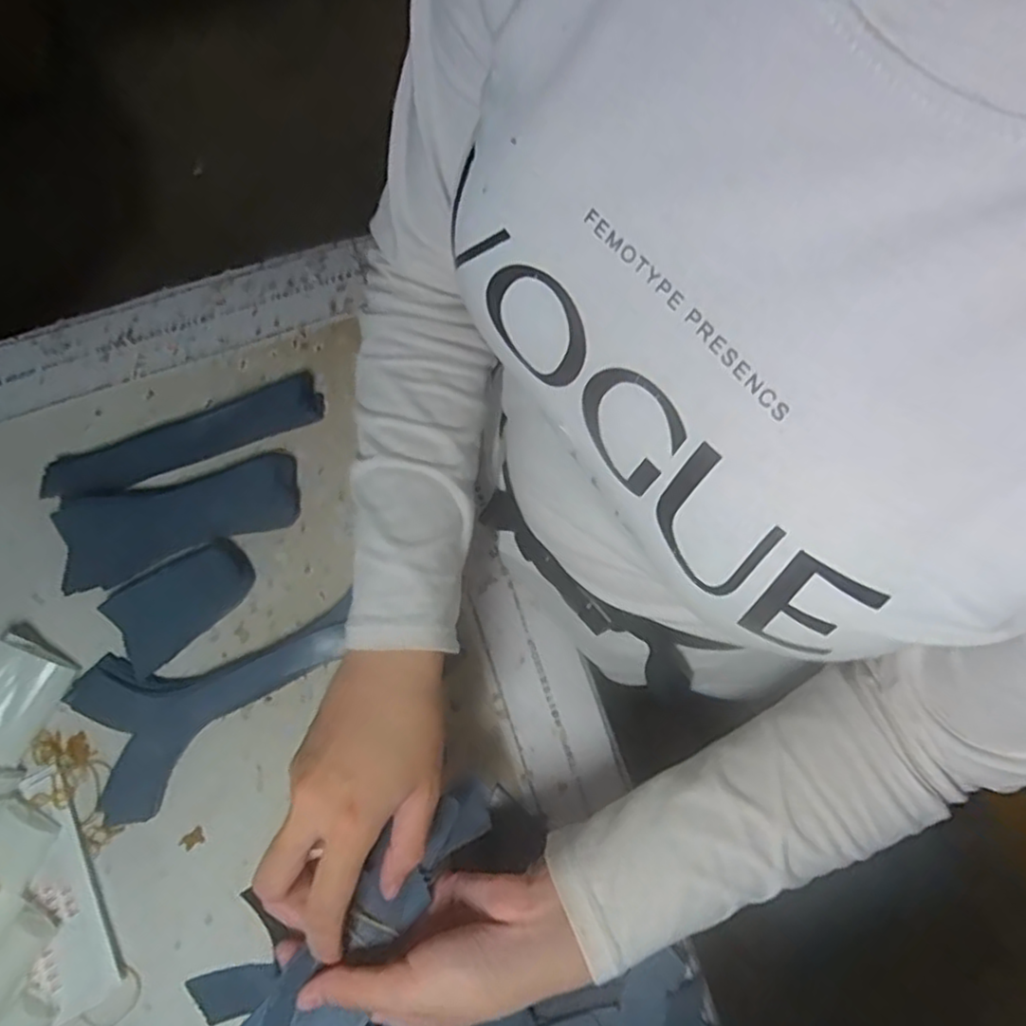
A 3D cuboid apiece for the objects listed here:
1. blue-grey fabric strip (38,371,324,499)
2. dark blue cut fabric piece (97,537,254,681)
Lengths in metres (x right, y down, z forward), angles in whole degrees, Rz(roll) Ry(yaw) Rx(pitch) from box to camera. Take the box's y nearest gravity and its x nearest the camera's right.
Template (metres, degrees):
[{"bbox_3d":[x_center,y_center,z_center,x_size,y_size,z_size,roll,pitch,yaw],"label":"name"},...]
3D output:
[{"bbox_3d":[-0.244,-0.057,0.515,0.199,0.021,0.039,-22,76,-4],"label":"blue-grey fabric strip"},{"bbox_3d":[-0.234,0.059,0.487,0.098,0.016,0.058,-44,78,-9],"label":"dark blue cut fabric piece"}]

